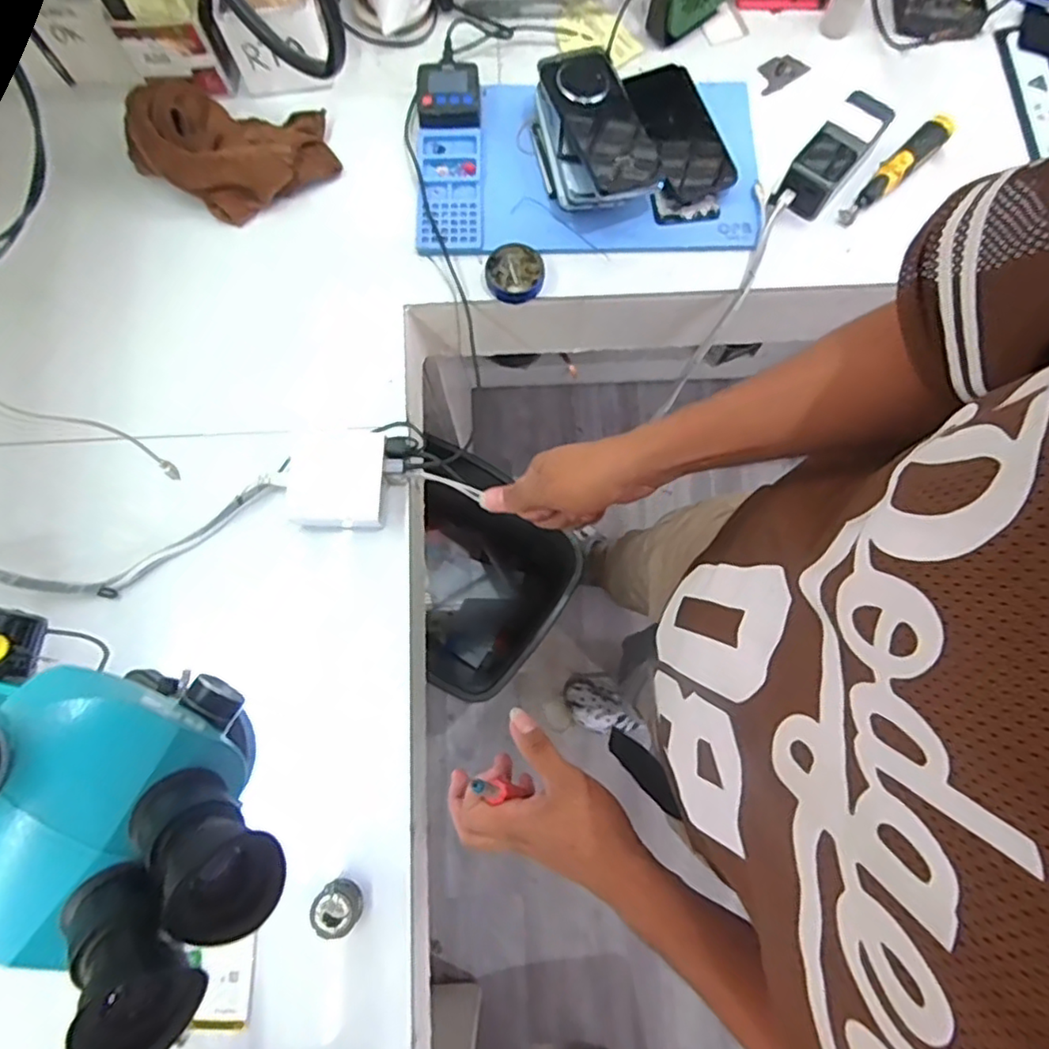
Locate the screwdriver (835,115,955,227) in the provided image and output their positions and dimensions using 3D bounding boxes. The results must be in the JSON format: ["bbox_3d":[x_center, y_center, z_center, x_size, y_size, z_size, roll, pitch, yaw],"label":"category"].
[{"bbox_3d":[0.417,-0.400,0.703,0.177,0.024,0.030,-42,80,-9],"label":"screwdriver"}]

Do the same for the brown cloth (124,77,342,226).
[{"bbox_3d":[-0.315,-0.405,0.676,0.201,0.069,0.133,4,77,1],"label":"brown cloth"}]

